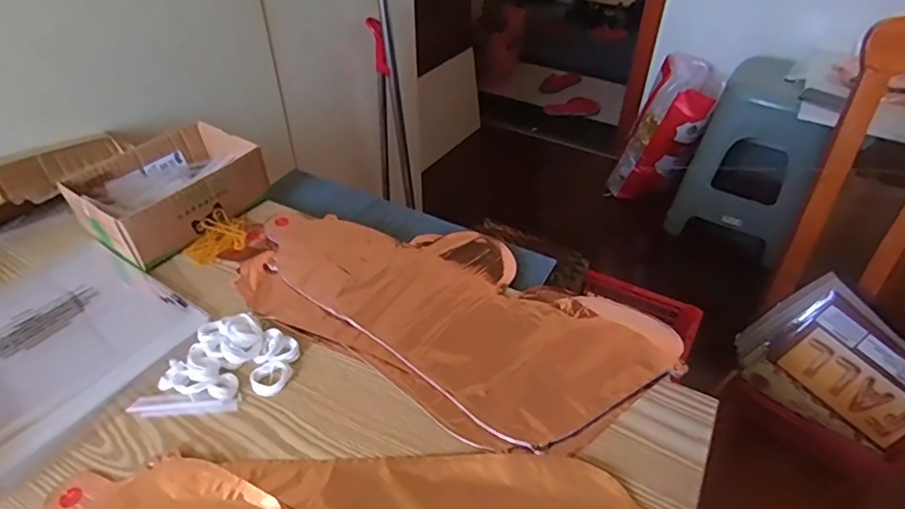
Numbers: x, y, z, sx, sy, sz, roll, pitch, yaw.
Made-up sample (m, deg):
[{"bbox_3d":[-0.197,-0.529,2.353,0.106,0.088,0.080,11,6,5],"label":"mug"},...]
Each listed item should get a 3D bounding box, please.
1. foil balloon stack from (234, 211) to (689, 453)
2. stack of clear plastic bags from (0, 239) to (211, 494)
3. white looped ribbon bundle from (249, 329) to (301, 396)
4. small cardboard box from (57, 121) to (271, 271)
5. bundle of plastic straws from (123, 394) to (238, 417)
[{"bbox_3d":[-0.010,0.044,0.554,0.411,0.020,0.215,24,47,26],"label":"foil balloon stack"},{"bbox_3d":[-0.383,0.077,0.522,0.233,0.009,0.202,23,46,24],"label":"stack of clear plastic bags"},{"bbox_3d":[-0.161,0.096,0.498,0.035,0.013,0.061,3,41,4],"label":"white looped ribbon bundle"},{"bbox_3d":[-0.330,-0.077,0.650,0.146,0.064,0.184,24,47,26],"label":"small cardboard box"},{"bbox_3d":[-0.227,0.128,0.467,0.088,0.006,0.019,-1,41,0],"label":"bundle of plastic straws"}]

